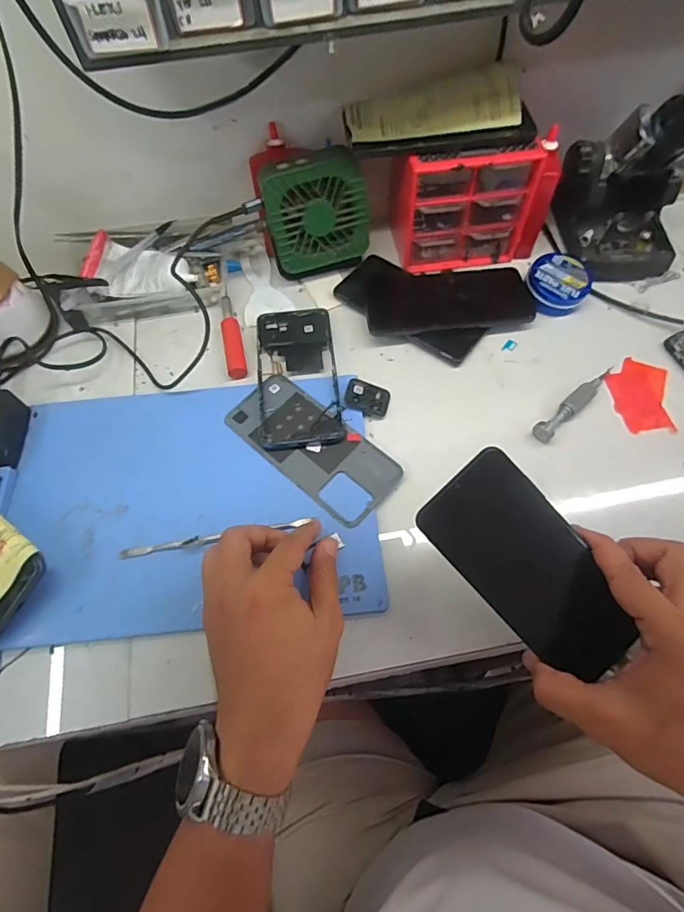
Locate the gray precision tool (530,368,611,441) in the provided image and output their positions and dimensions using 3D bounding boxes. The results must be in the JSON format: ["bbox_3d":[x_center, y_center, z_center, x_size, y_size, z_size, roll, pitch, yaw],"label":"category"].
[{"bbox_3d":[0.215,-0.052,0.444,0.108,0.017,0.018,-41,69,-16],"label":"gray precision tool"}]

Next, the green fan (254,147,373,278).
[{"bbox_3d":[-0.027,-0.244,0.492,0.098,0.116,0.048,-15,46,-4],"label":"green fan"}]

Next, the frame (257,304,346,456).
[{"bbox_3d":[-0.043,-0.081,0.470,0.076,0.008,0.168,-7,59,-1],"label":"frame"}]

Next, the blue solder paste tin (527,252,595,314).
[{"bbox_3d":[0.224,-0.180,0.499,0.059,0.023,0.069,25,68,14],"label":"blue solder paste tin"}]

